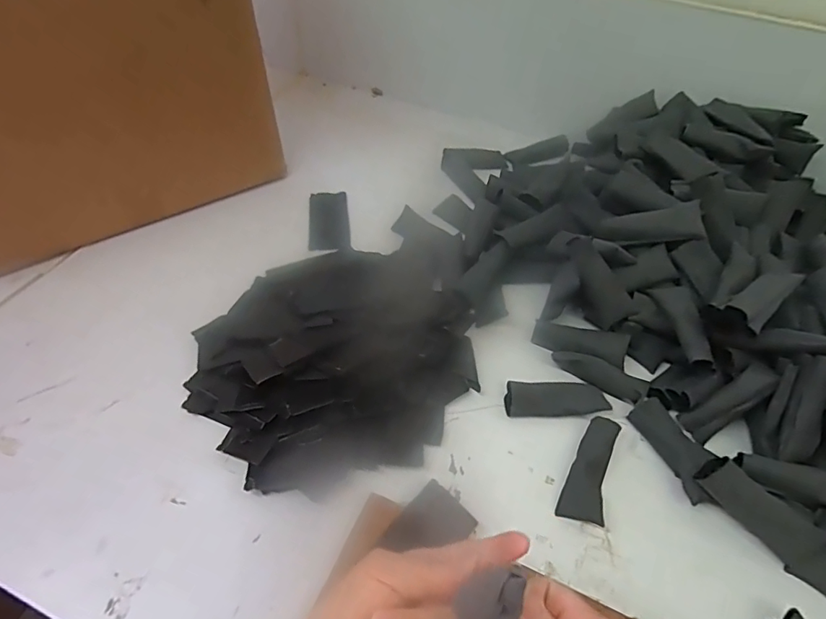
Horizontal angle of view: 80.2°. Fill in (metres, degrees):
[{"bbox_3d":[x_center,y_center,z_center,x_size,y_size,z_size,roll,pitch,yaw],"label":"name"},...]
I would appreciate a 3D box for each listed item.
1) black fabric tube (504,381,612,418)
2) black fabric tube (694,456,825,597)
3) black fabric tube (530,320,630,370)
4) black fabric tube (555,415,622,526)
[{"bbox_3d":[0.150,0.094,0.517,0.104,0.021,0.032,-1,50,-4],"label":"black fabric tube"},{"bbox_3d":[0.318,0.189,0.430,0.141,0.041,0.012,43,18,9],"label":"black fabric tube"},{"bbox_3d":[0.191,0.035,0.560,0.101,0.028,0.030,18,52,12],"label":"black fabric tube"},{"bbox_3d":[0.173,0.153,0.470,0.036,0.027,0.102,24,53,16],"label":"black fabric tube"}]

